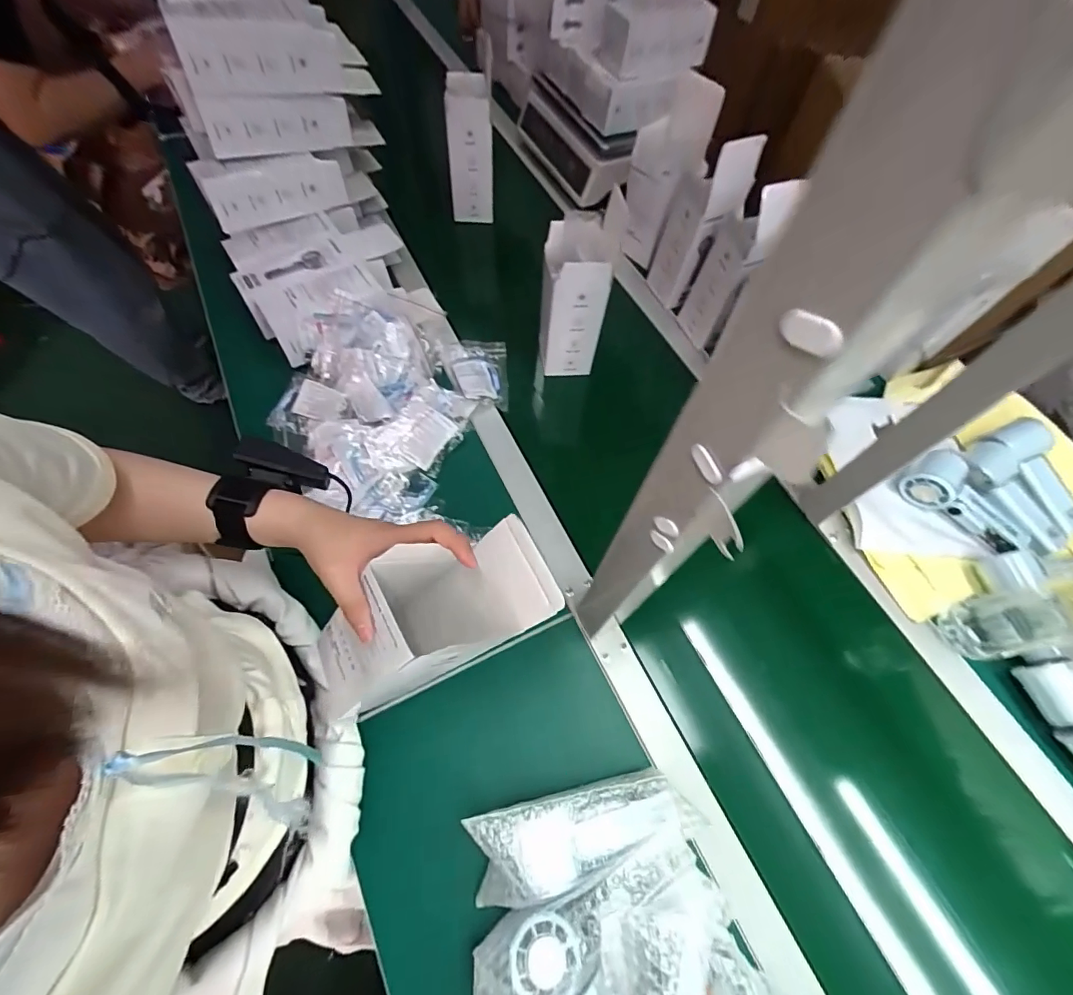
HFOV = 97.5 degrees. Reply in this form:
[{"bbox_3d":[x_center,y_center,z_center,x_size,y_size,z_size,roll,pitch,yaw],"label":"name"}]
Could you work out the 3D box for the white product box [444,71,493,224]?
[{"bbox_3d":[-0.114,-0.582,0.803,0.071,0.210,0.057,-5,65,-5],"label":"white product box"}]

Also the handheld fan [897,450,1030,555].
[{"bbox_3d":[0.552,0.006,0.601,0.066,0.043,0.146,-41,73,-19],"label":"handheld fan"}]

